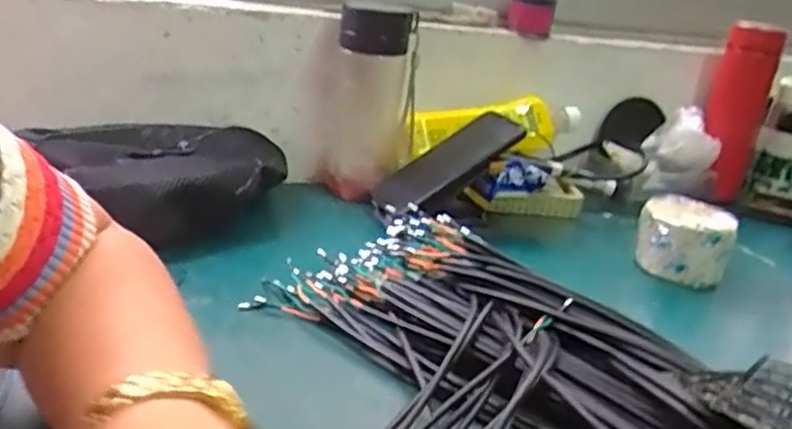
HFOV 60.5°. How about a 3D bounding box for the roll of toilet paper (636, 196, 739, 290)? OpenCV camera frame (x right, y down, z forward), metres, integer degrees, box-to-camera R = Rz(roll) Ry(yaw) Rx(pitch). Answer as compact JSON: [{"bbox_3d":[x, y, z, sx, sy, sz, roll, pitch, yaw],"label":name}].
[{"bbox_3d":[0.272,0.025,0.644,0.083,0.062,0.079,16,22,23],"label":"roll of toilet paper"}]

